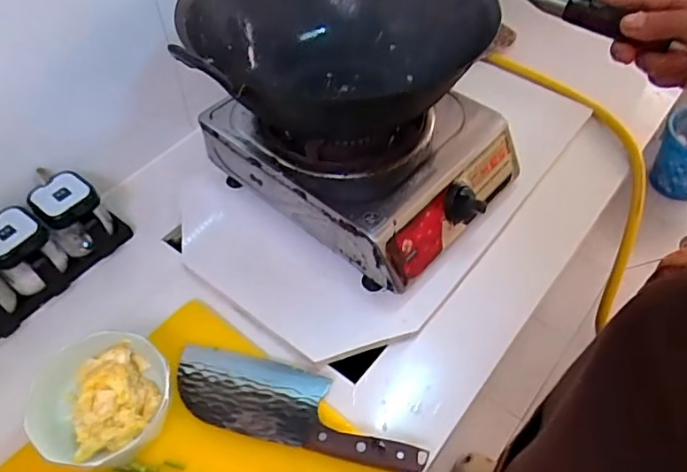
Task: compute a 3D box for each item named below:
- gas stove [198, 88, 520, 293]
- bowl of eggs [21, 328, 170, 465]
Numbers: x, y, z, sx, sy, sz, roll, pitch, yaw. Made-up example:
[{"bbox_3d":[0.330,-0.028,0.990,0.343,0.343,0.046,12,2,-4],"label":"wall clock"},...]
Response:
[{"bbox_3d":[0.032,-0.123,0.783,0.363,0.112,0.288,36,60,24],"label":"gas stove"},{"bbox_3d":[-0.263,0.178,0.598,0.139,0.072,0.137,0,52,0],"label":"bowl of eggs"}]

